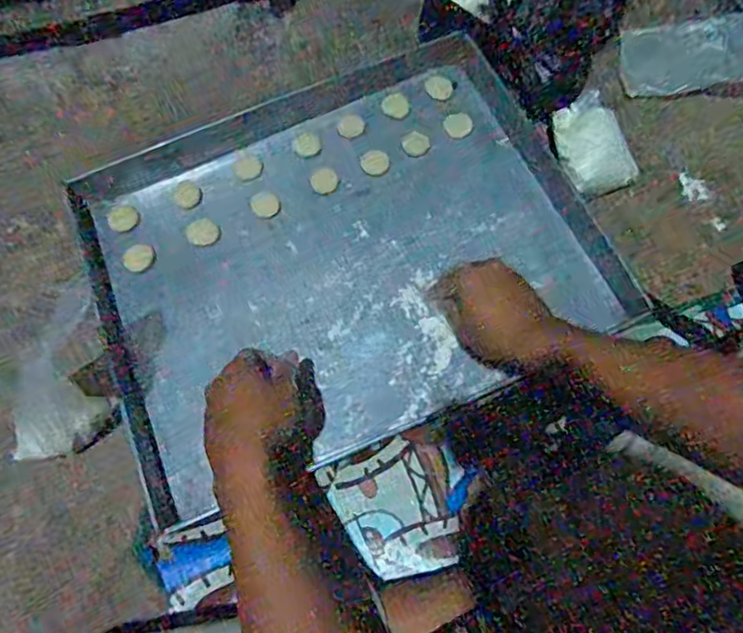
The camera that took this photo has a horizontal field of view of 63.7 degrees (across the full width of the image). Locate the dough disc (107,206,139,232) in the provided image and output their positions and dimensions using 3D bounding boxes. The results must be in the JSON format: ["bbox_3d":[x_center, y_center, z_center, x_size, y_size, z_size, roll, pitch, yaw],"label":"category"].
[{"bbox_3d":[-0.290,-0.114,0.699,0.032,0.011,0.038,-31,69,-10],"label":"dough disc"}]

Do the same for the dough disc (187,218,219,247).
[{"bbox_3d":[-0.197,-0.099,0.697,0.035,0.004,0.035,-1,67,3],"label":"dough disc"}]

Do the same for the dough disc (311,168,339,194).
[{"bbox_3d":[-0.056,-0.164,0.716,0.032,0.004,0.033,-1,67,3],"label":"dough disc"}]

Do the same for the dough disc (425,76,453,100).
[{"bbox_3d":[0.084,-0.282,0.737,0.029,0.004,0.036,-43,74,2],"label":"dough disc"}]

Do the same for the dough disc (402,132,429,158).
[{"bbox_3d":[0.054,-0.208,0.722,0.030,0.006,0.030,-1,67,3],"label":"dough disc"}]

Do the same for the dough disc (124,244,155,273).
[{"bbox_3d":[-0.262,-0.067,0.676,0.031,0.004,0.037,-1,59,-16],"label":"dough disc"}]

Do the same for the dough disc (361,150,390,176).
[{"bbox_3d":[0.005,-0.186,0.719,0.033,0.004,0.033,-1,67,3],"label":"dough disc"}]

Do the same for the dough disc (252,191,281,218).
[{"bbox_3d":[-0.126,-0.135,0.710,0.030,0.004,0.036,-23,68,-7],"label":"dough disc"}]

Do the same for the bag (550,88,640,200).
[{"bbox_3d":[0.249,-0.197,0.681,0.077,0.026,0.116,-17,67,-4],"label":"bag"}]

